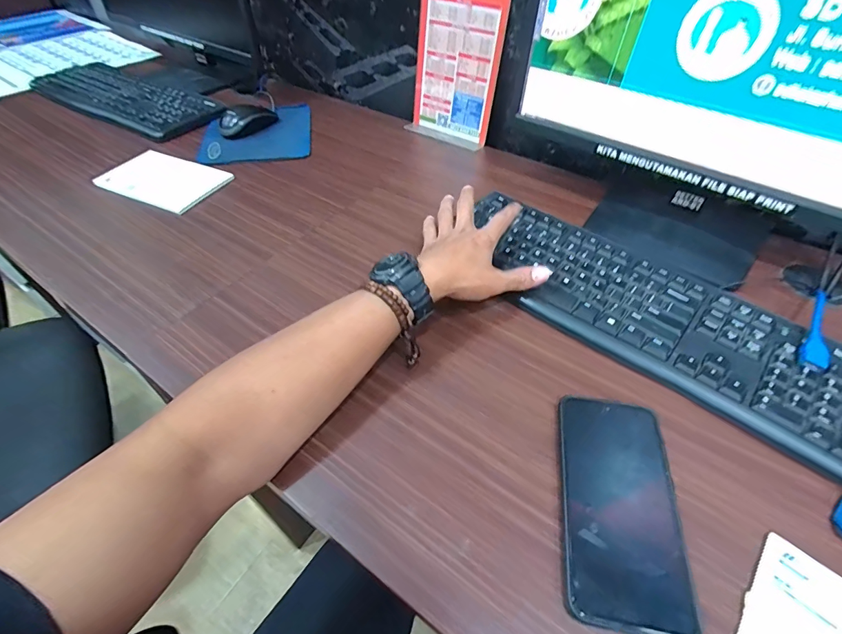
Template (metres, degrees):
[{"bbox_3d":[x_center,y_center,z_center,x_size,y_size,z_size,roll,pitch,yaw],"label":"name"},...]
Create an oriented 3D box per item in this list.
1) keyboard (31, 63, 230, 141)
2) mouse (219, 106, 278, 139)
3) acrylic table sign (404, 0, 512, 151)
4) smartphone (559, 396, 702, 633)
[{"bbox_3d":[-0.571,-0.439,0.788,0.499,0.028,0.166,30,56,24],"label":"keyboard"},{"bbox_3d":[-0.302,-0.341,0.700,0.052,0.031,0.099,25,54,21],"label":"mouse"},{"bbox_3d":[0.051,-0.401,0.649,0.145,0.205,0.059,27,55,23],"label":"acrylic table sign"},{"bbox_3d":[0.146,0.135,0.300,0.078,0.016,0.160,9,50,9],"label":"smartphone"}]

